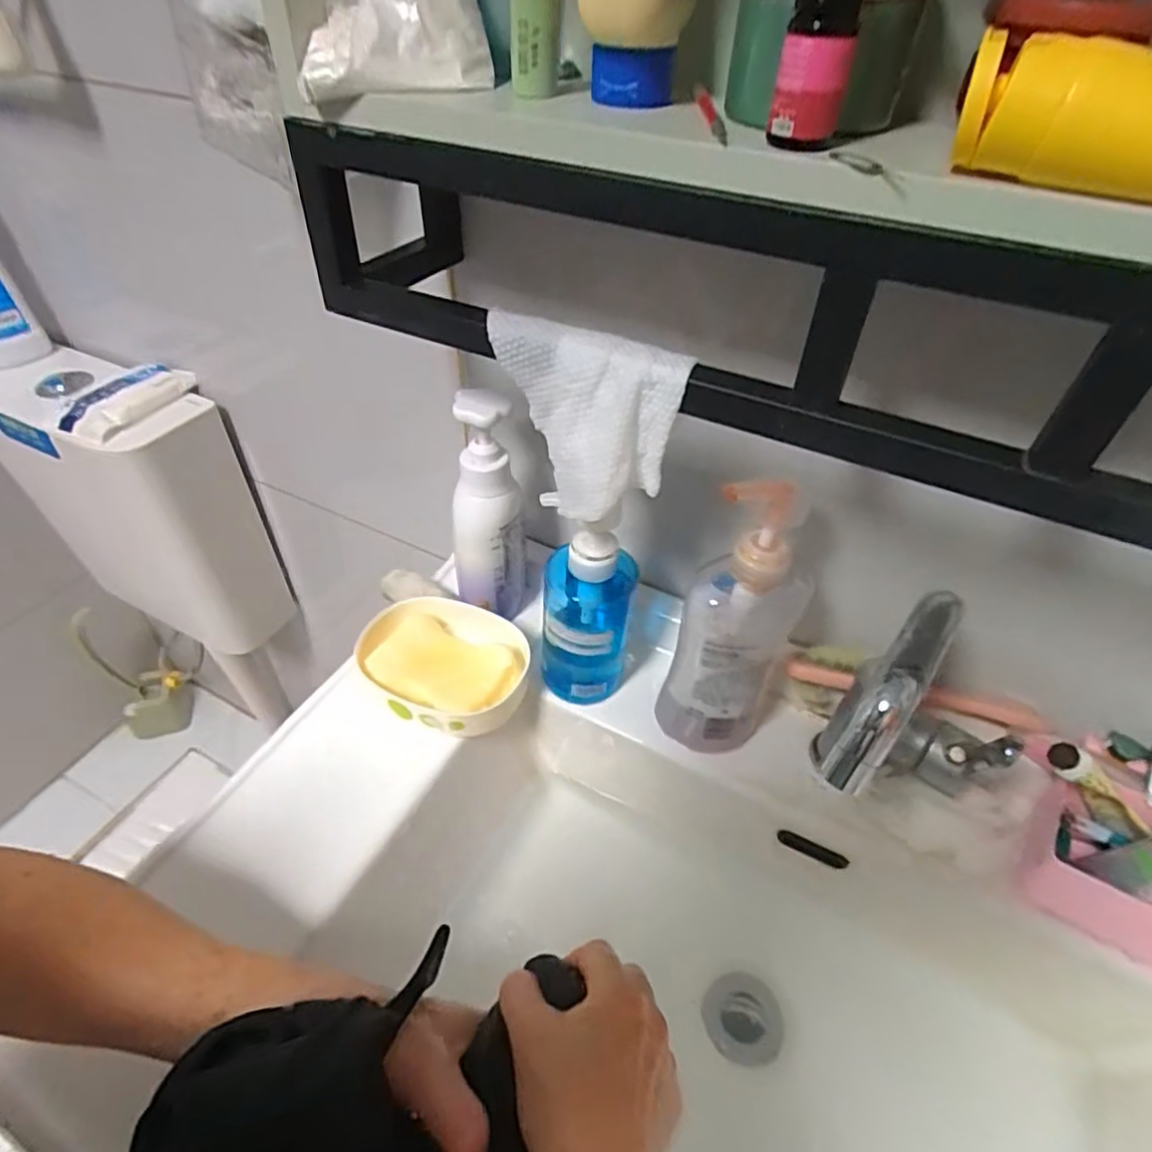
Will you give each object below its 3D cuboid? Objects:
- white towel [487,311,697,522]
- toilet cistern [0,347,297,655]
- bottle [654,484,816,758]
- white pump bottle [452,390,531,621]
[{"bbox_3d":[0.000,-0.087,0.363,0.115,0.090,0.043,29,51,23],"label":"white towel"},{"bbox_3d":[-0.576,-0.093,0.856,0.320,0.363,0.133,20,48,16],"label":"toilet cistern"},{"bbox_3d":[0.115,0.032,0.454,0.072,0.226,0.082,25,50,20],"label":"bottle"},{"bbox_3d":[-0.069,-0.047,0.536,0.061,0.218,0.068,2,46,-1],"label":"white pump bottle"}]

